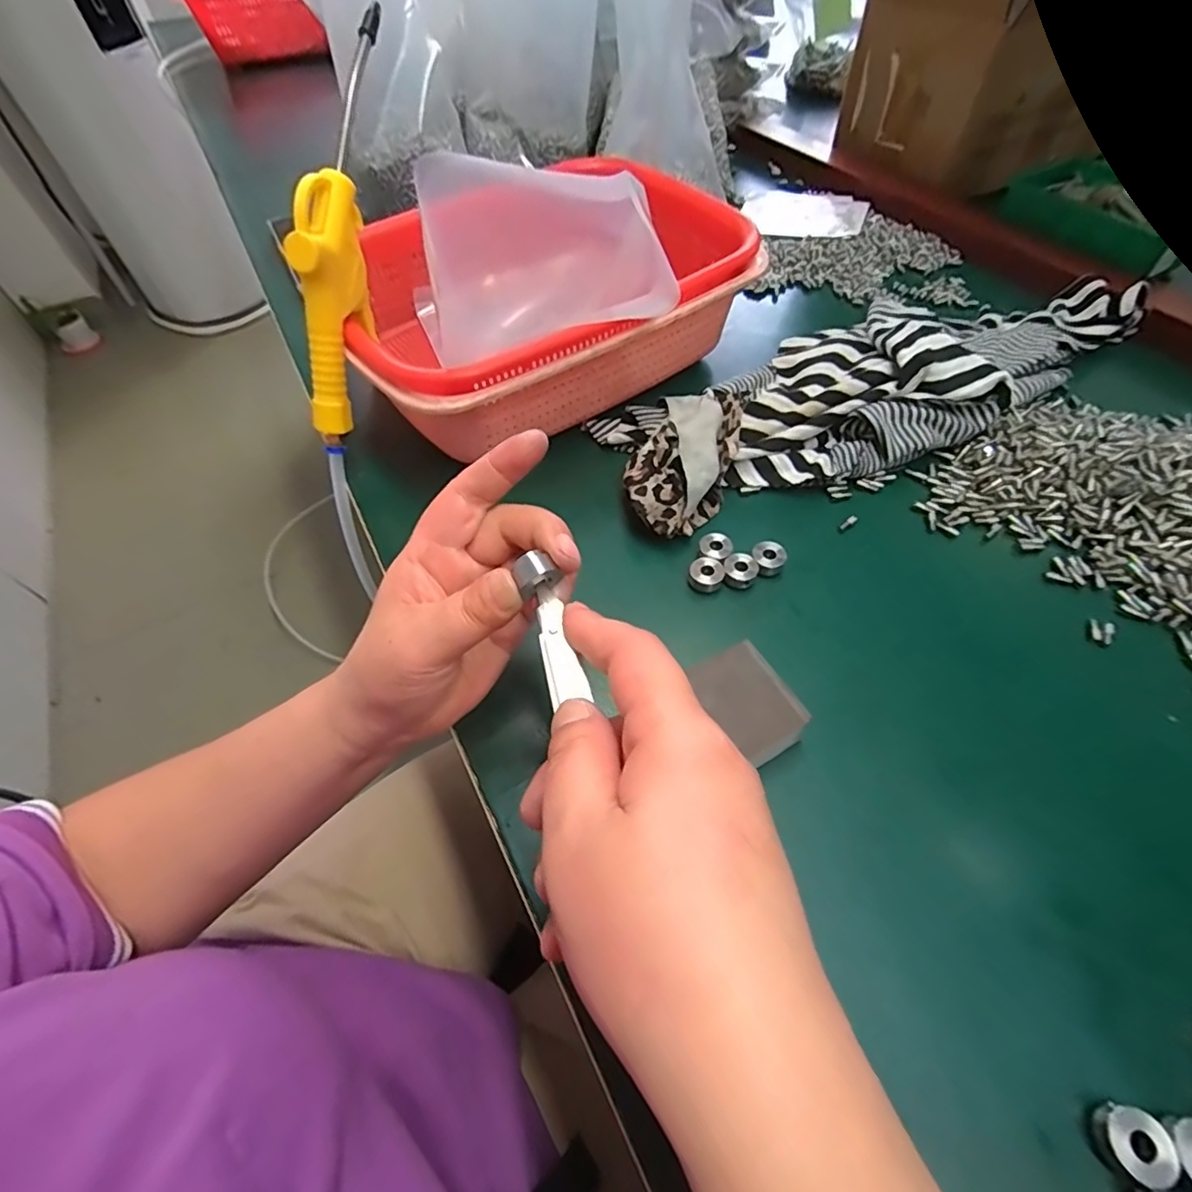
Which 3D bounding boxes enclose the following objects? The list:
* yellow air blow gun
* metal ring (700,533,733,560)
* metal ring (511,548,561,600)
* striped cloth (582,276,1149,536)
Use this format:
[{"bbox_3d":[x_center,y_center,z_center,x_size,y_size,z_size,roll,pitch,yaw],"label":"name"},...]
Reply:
[{"bbox_3d":[-0.144,-0.200,0.325,0.020,0.218,0.070,17,18,14],"label":"yellow air blow gun"},{"bbox_3d":[0.071,-0.030,0.338,0.019,0.007,0.015,20,59,15],"label":"metal ring"},{"bbox_3d":[-0.023,-0.008,0.219,0.016,0.016,0.010,-27,59,-15],"label":"metal ring"},{"bbox_3d":[0.206,-0.156,0.402,0.424,0.050,0.131,-19,57,-10],"label":"striped cloth"}]

